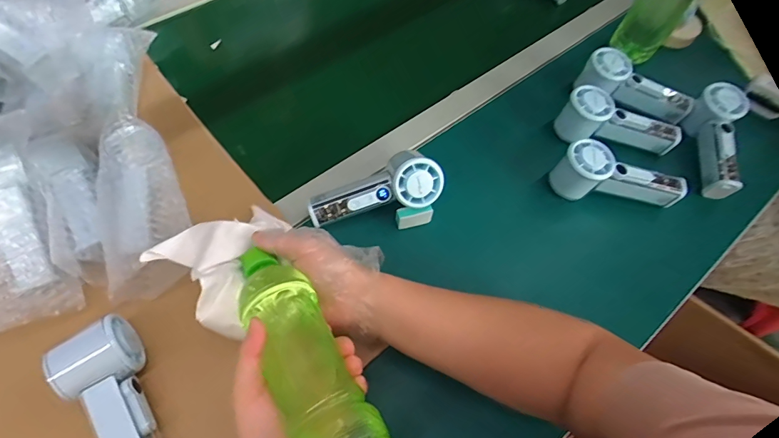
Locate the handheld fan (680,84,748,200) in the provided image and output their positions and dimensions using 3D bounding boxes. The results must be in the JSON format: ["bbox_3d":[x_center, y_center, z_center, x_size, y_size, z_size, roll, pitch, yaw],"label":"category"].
[{"bbox_3d":[0.443,-0.114,0.581,0.071,0.062,0.157,22,62,9],"label":"handheld fan"}]

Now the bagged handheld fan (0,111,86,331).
[{"bbox_3d":[-0.366,0.002,0.399,0.086,0.054,0.205,-18,89,-13],"label":"bagged handheld fan"}]

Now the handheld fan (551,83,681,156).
[{"bbox_3d":[0.306,-0.132,0.571,0.159,0.061,0.047,7,60,1],"label":"handheld fan"}]

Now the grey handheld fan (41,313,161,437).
[{"bbox_3d":[-0.234,0.164,0.370,0.057,0.047,0.146,-28,79,-17],"label":"grey handheld fan"}]

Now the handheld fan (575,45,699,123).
[{"bbox_3d":[0.351,-0.180,0.609,0.159,0.059,0.051,24,61,-7],"label":"handheld fan"}]

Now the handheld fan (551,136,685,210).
[{"bbox_3d":[0.285,-0.052,0.538,0.156,0.074,0.053,3,60,-1],"label":"handheld fan"}]

